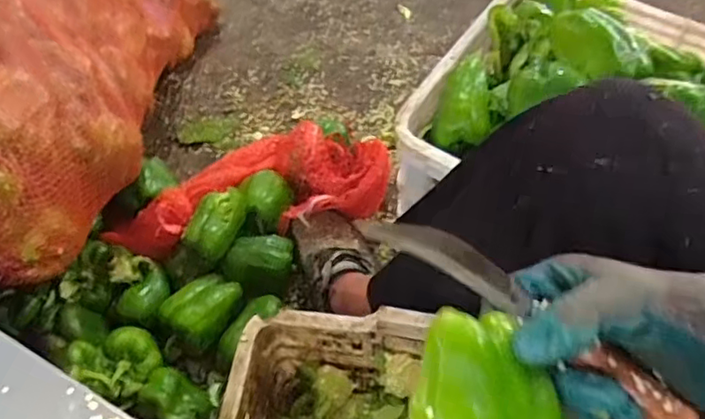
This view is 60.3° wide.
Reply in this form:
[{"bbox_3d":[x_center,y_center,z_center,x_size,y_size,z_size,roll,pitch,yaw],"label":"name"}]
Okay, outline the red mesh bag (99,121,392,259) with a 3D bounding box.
[{"bbox_3d":[-0.146,-0.027,0.877,0.422,0.089,0.152,-11,58,-5],"label":"red mesh bag"}]

